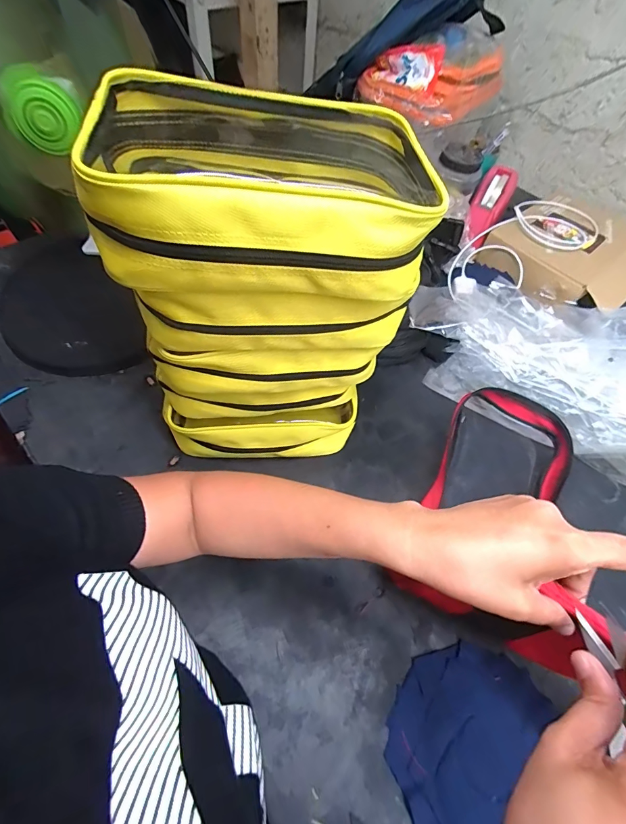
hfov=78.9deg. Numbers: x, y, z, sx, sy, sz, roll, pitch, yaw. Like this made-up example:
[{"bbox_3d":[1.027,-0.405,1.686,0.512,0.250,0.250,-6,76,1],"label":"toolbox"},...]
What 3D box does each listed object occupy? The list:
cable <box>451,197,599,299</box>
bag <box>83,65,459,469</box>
[{"bbox_3d":[0.407,-0.335,0.754,0.385,0.044,0.155,-25,63,-19],"label":"cable"},{"bbox_3d":[-0.051,-0.111,0.408,0.257,0.341,0.180,-4,58,-8],"label":"bag"}]

